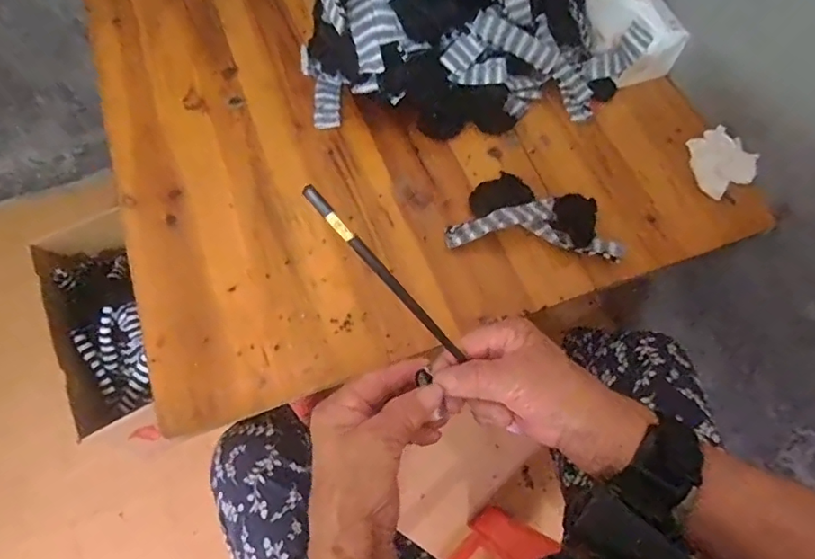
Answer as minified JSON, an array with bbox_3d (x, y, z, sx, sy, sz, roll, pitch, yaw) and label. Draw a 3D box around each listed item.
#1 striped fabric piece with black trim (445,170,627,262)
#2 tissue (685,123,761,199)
[{"bbox_3d":[0.153,-0.082,0.632,0.199,0.034,0.107,6,65,0],"label":"striped fabric piece with black trim"},{"bbox_3d":[0.406,-0.155,0.677,0.068,0.037,0.091,-9,66,-7],"label":"tissue"}]

